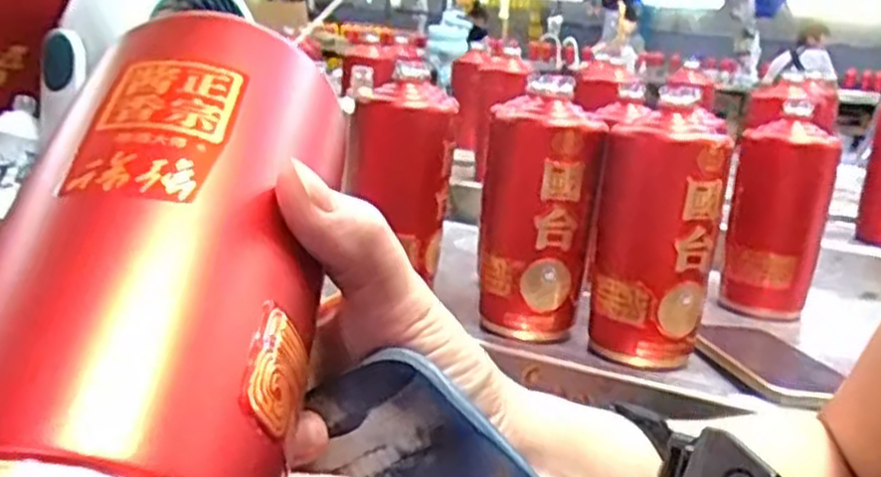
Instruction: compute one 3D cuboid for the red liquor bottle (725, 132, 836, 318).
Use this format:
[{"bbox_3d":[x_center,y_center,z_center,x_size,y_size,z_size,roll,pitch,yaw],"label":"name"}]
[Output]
[{"bbox_3d":[0.305,-0.013,0.728,0.075,0.163,0.062,12,17,26],"label":"red liquor bottle"}]

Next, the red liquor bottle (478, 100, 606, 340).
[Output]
[{"bbox_3d":[0.074,-0.016,0.618,0.076,0.166,0.089,5,15,0],"label":"red liquor bottle"}]

